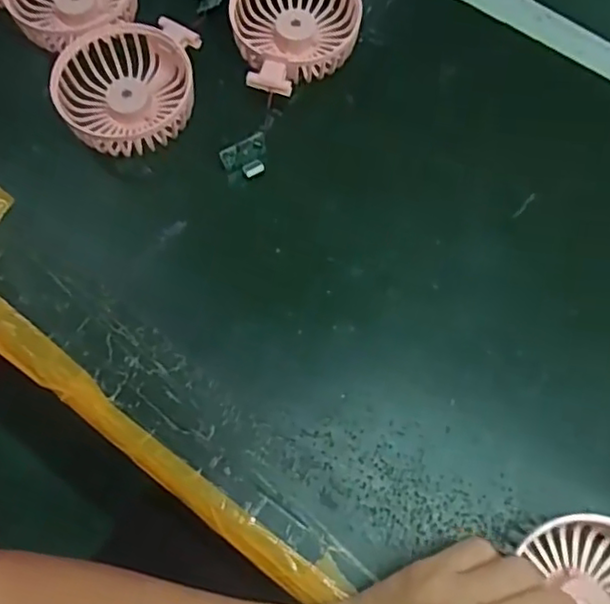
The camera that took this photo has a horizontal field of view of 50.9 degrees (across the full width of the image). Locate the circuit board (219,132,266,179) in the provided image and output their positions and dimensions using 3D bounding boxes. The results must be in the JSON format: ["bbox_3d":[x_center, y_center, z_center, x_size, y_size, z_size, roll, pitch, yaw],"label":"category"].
[{"bbox_3d":[-0.038,-0.094,0.424,0.031,0.006,0.024,-30,106,-17],"label":"circuit board"}]

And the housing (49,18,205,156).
[{"bbox_3d":[-0.118,-0.145,0.435,0.091,0.032,0.085,0,69,-1],"label":"housing"}]

